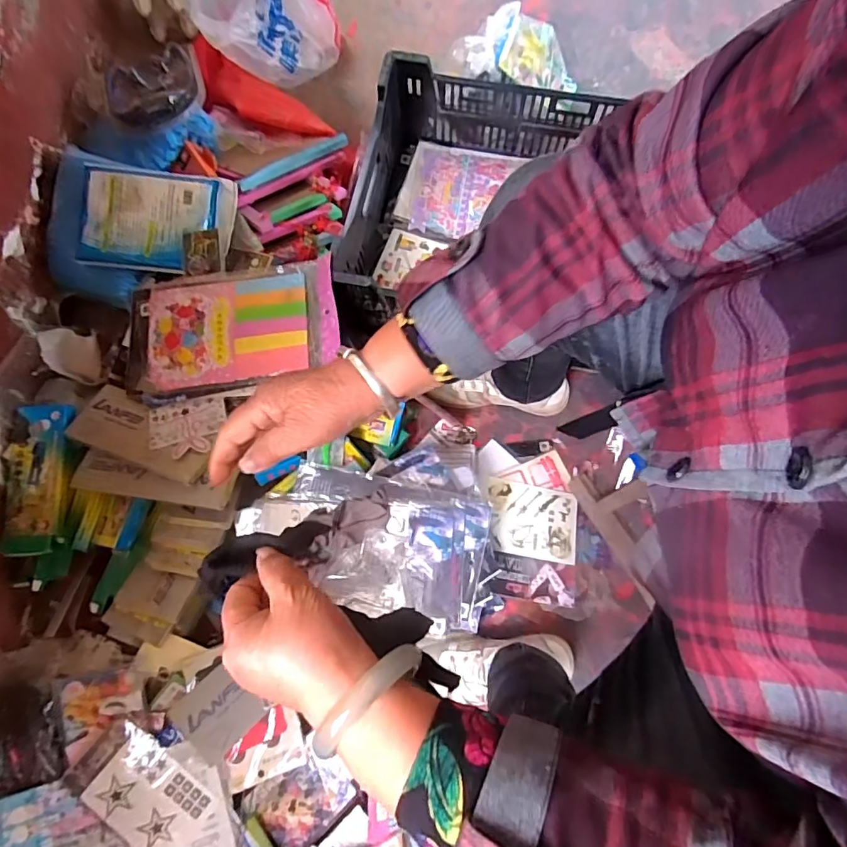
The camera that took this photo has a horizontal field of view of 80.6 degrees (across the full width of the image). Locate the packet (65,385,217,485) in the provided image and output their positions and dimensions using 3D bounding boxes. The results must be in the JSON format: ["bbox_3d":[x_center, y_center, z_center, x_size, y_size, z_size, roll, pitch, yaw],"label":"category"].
[{"bbox_3d":[-0.375,0.014,0.670,0.214,0.012,0.082,21,63,16],"label":"packet"}]

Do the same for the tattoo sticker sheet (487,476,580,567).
[{"bbox_3d":[0.163,0.145,0.753,0.135,0.005,0.110,10,65,2],"label":"tattoo sticker sheet"}]

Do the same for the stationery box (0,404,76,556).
[{"bbox_3d":[-0.531,0.074,0.683,0.075,0.016,0.201,-3,76,0],"label":"stationery box"}]

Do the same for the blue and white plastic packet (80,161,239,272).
[{"bbox_3d":[-0.395,-0.302,0.739,0.219,0.037,0.152,5,76,2],"label":"blue and white plastic packet"}]

